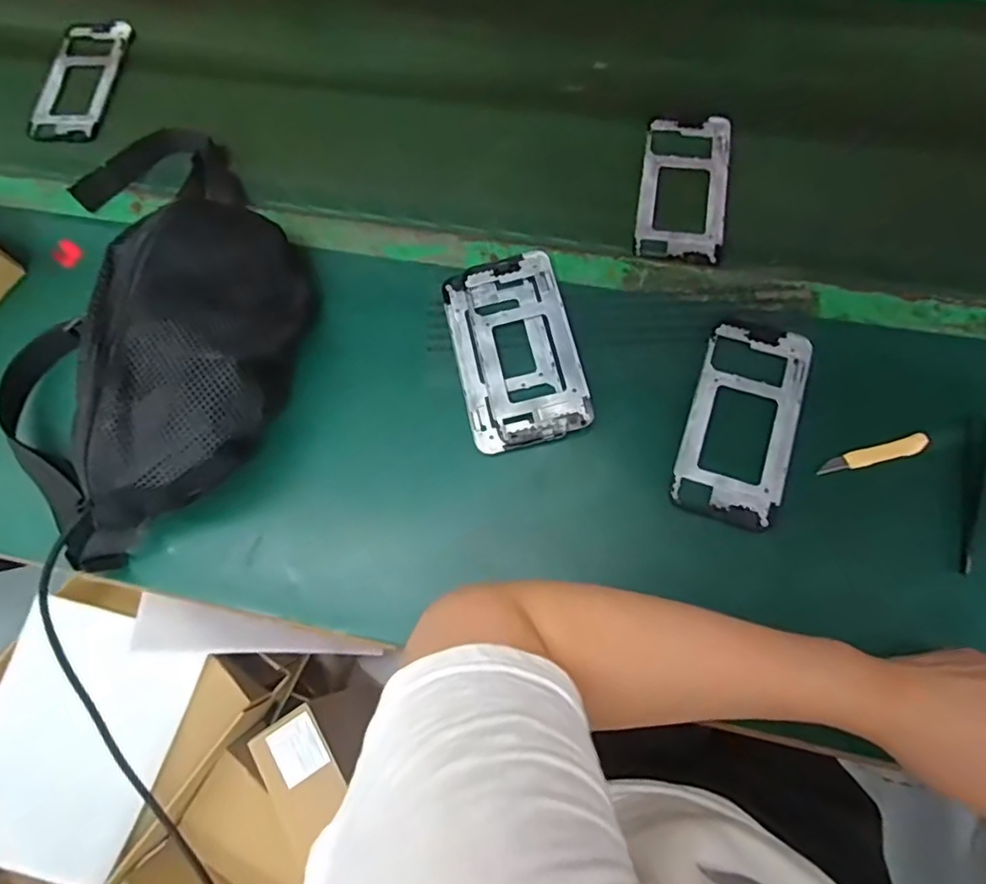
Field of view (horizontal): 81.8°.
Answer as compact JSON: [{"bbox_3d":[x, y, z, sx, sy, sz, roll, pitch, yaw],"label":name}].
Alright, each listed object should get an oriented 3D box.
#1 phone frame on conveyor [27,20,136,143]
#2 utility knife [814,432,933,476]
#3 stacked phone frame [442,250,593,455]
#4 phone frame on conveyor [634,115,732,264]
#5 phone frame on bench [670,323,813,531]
[{"bbox_3d":[-0.440,-0.388,0.607,0.085,0.014,0.163,2,74,5],"label":"phone frame on conveyor"},{"bbox_3d":[0.274,0.009,0.411,0.079,0.011,0.014,-14,73,0],"label":"utility knife"},{"bbox_3d":[0.017,-0.075,0.453,0.092,0.018,0.159,-13,73,1],"label":"stacked phone frame"},{"bbox_3d":[0.171,-0.231,0.505,0.073,0.012,0.149,8,74,7],"label":"phone frame on conveyor"},{"bbox_3d":[0.186,-0.017,0.425,0.077,0.005,0.158,19,75,10],"label":"phone frame on bench"}]

